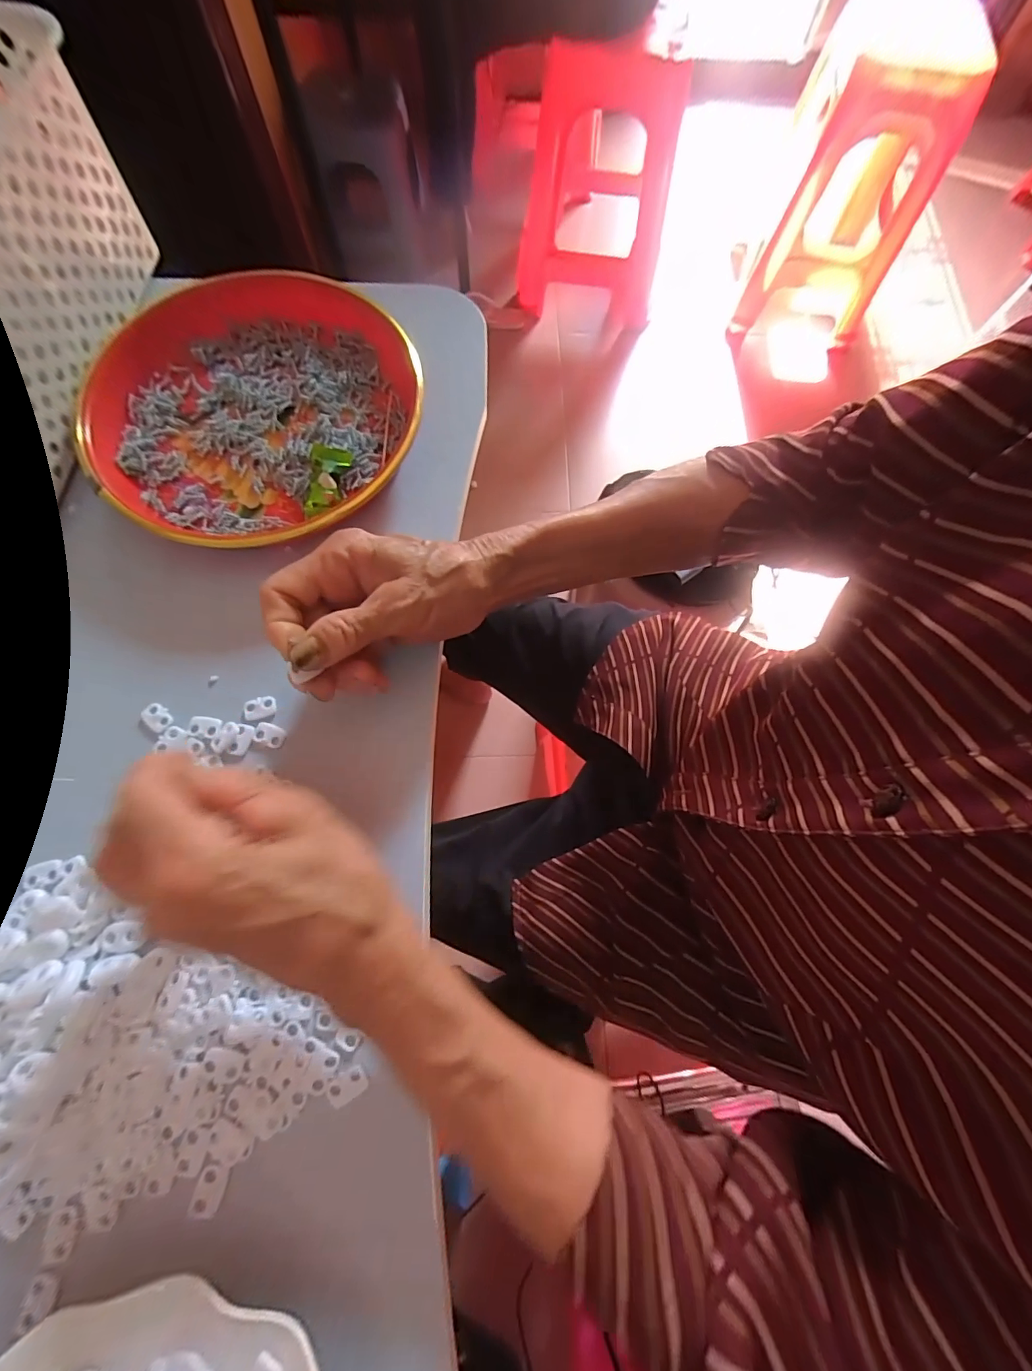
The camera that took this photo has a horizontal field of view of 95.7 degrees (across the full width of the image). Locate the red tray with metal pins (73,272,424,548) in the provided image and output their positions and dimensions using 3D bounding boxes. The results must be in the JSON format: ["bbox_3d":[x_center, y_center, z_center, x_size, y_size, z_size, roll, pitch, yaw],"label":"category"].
[{"bbox_3d":[-0.180,-0.187,0.318,0.204,0.035,0.208,25,74,6],"label":"red tray with metal pins"}]

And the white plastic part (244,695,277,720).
[{"bbox_3d":[-0.152,0.013,0.276,0.019,0.004,0.013,-15,74,-6],"label":"white plastic part"}]

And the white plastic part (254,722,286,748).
[{"bbox_3d":[-0.143,0.028,0.271,0.019,0.004,0.012,21,74,5],"label":"white plastic part"}]

